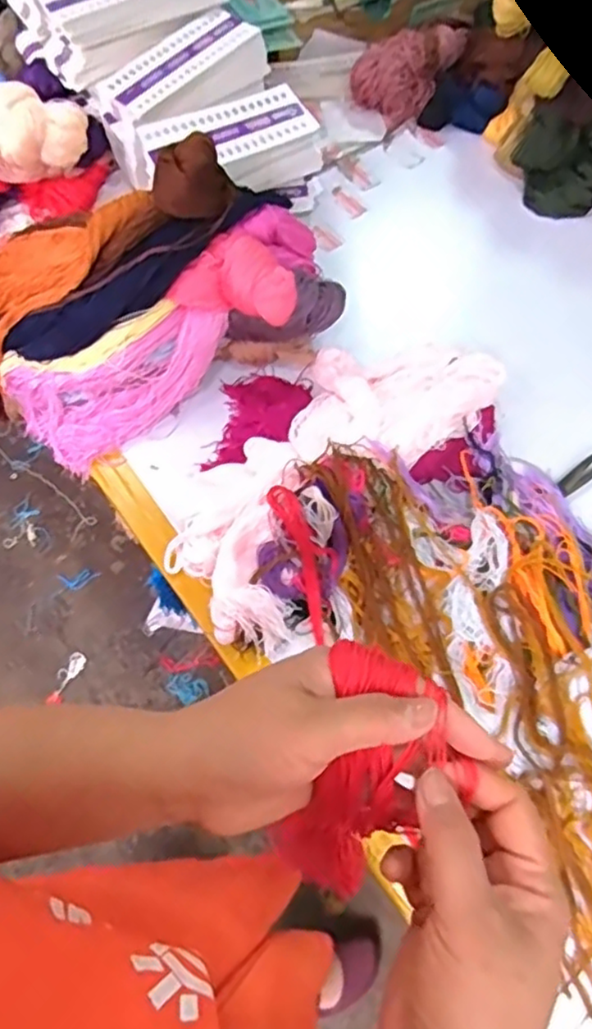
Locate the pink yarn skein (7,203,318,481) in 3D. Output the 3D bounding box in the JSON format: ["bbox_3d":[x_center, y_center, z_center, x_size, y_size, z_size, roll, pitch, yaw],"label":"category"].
[{"bbox_3d":[-0.151,-0.215,0.802,0.422,0.092,0.140,-38,69,6],"label":"pink yarn skein"}]

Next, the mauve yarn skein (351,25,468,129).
[{"bbox_3d":[0.198,-0.768,1.129,0.112,0.085,0.209,41,69,16],"label":"mauve yarn skein"}]

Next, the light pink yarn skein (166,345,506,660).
[{"bbox_3d":[0.043,-0.077,0.793,0.215,0.076,0.493,37,68,15],"label":"light pink yarn skein"}]

